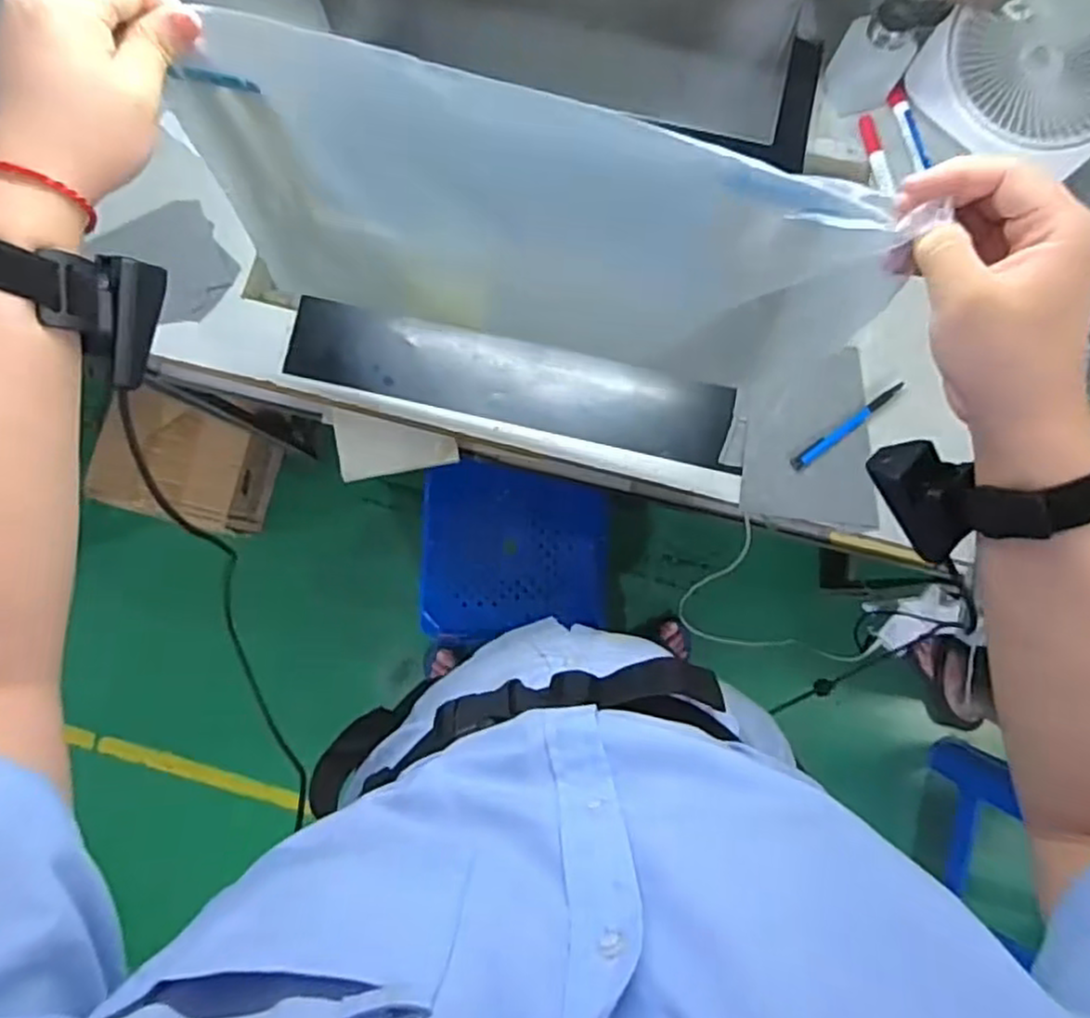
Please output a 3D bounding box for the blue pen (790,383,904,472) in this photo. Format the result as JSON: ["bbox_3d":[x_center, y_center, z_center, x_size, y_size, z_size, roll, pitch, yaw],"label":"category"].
[{"bbox_3d":[0.303,-0.082,0.717,0.133,0.009,0.014,-36,85,-4],"label":"blue pen"}]

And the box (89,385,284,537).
[{"bbox_3d":[-0.687,-0.082,1.403,0.284,0.186,0.223,14,84,2],"label":"box"}]

